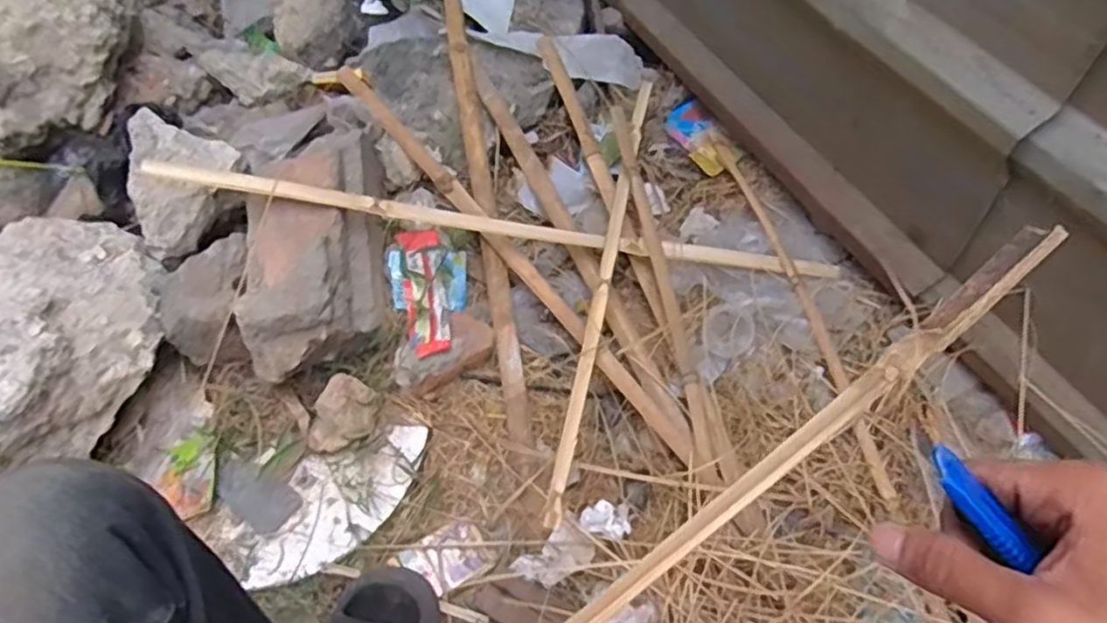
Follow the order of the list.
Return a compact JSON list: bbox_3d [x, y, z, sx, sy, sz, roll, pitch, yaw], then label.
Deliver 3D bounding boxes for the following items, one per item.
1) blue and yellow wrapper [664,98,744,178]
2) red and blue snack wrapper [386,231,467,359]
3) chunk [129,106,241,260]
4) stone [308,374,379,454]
[{"bbox_3d":[0.243,-0.287,1.148,0.076,0.012,0.154,-26,60,-15],"label":"blue and yellow wrapper"},{"bbox_3d":[-0.180,-0.023,0.967,0.109,0.030,0.206,-1,57,1],"label":"red and blue snack wrapper"},{"bbox_3d":[-0.531,-0.170,0.950,0.160,0.081,0.166,18,59,13],"label":"chunk"},{"bbox_3d":[-0.267,0.132,0.877,0.071,0.036,0.094,30,63,19],"label":"stone"}]

